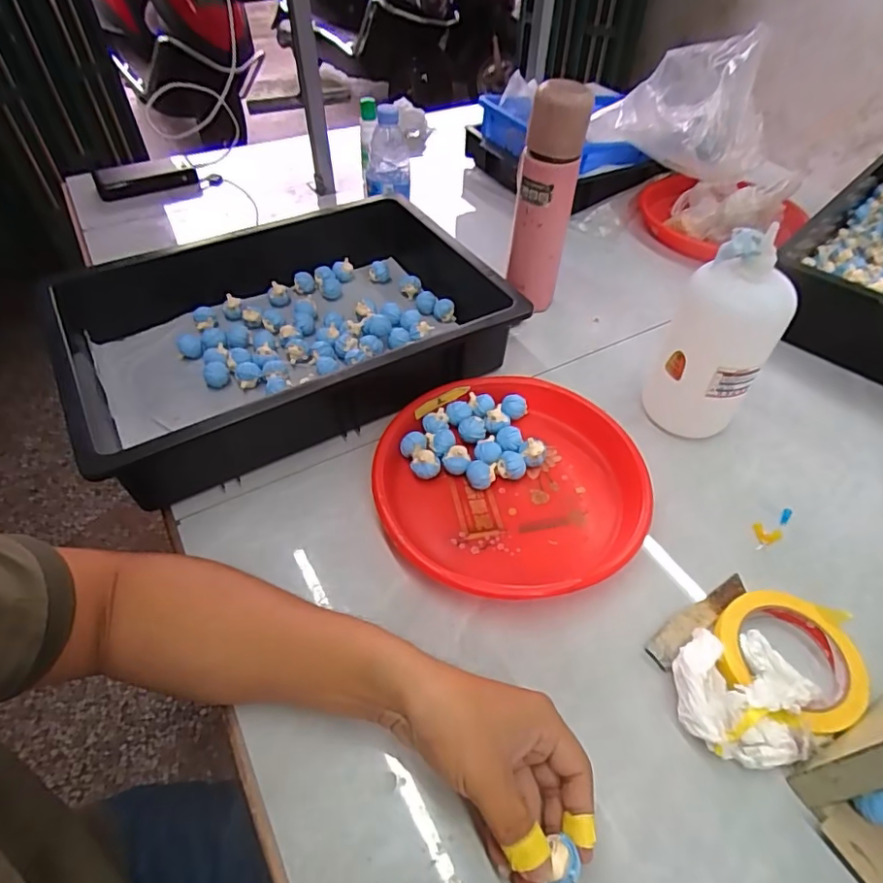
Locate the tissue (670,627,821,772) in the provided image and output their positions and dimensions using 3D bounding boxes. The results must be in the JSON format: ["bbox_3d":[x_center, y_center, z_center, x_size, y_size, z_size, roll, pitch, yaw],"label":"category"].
[{"bbox_3d":[0.219,0.184,0.397,0.093,0.042,0.089,15,50,14],"label":"tissue"}]

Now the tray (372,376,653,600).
[{"bbox_3d":[0.065,0.036,0.528,0.244,0.036,0.248,0,49,0],"label":"tray"}]

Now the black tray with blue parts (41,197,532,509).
[{"bbox_3d":[-0.158,-0.136,0.625,0.471,0.084,0.306,-24,53,-19],"label":"black tray with blue parts"}]

